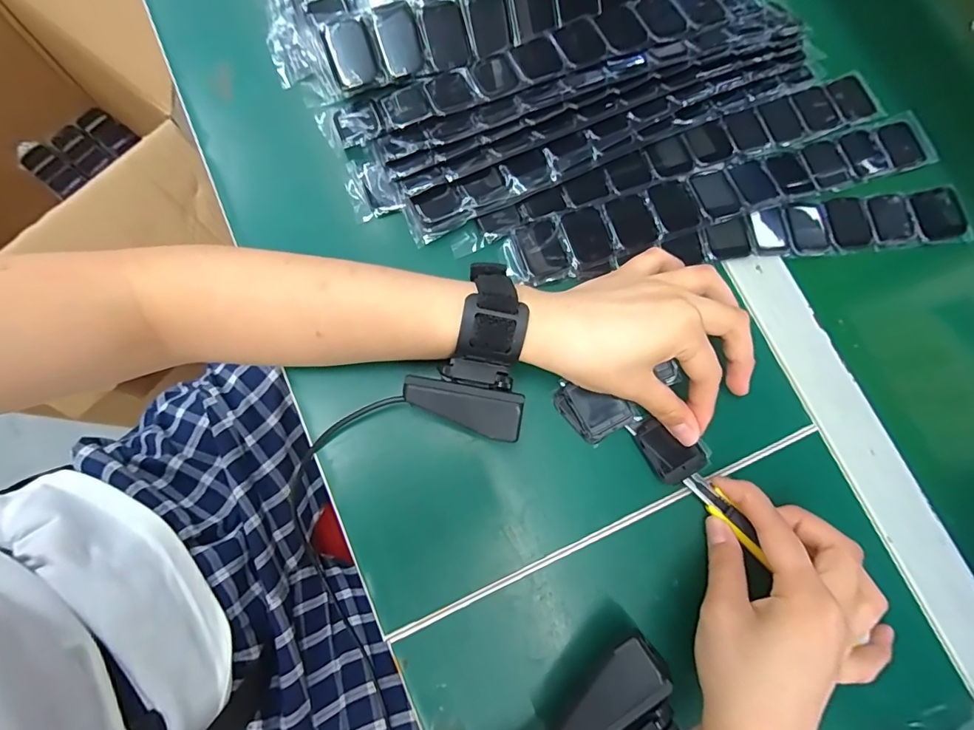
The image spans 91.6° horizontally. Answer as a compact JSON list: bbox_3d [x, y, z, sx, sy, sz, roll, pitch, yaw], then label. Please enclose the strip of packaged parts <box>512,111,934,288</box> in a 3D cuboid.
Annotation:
[{"bbox_3d":[0.175,-0.123,0.340,0.339,0.008,0.044,-19,80,-9],"label":"strip of packaged parts"}]

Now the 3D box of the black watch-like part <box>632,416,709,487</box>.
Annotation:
[{"bbox_3d":[0.114,0.052,0.296,0.032,0.004,0.041,-31,80,-8],"label":"black watch-like part"}]

